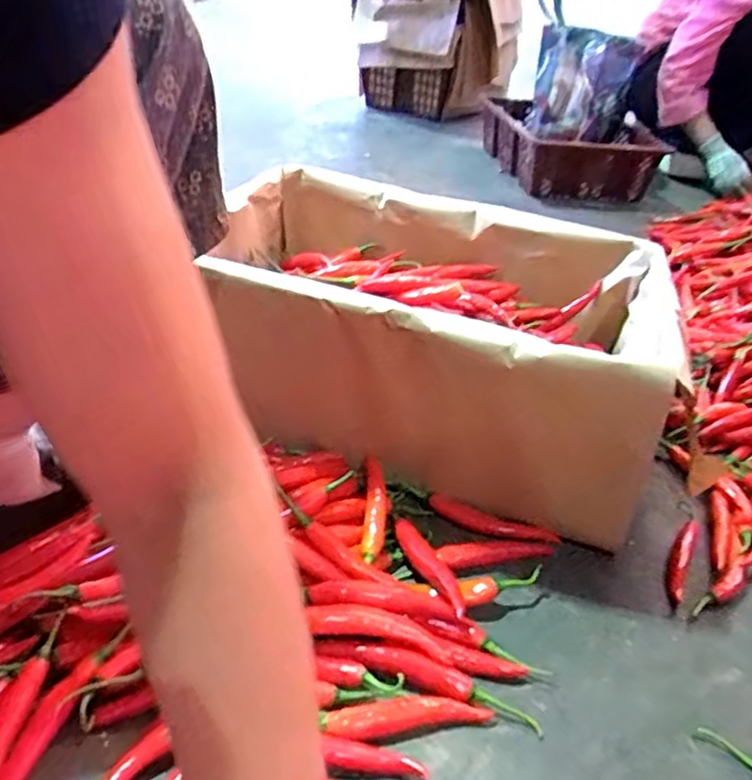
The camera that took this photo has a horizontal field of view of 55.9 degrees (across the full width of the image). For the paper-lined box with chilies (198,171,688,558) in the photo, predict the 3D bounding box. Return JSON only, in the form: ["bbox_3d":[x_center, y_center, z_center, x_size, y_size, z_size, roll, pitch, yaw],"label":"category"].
[{"bbox_3d":[0.050,-0.056,0.751,0.468,0.216,0.303,18,35,15],"label":"paper-lined box with chilies"}]

